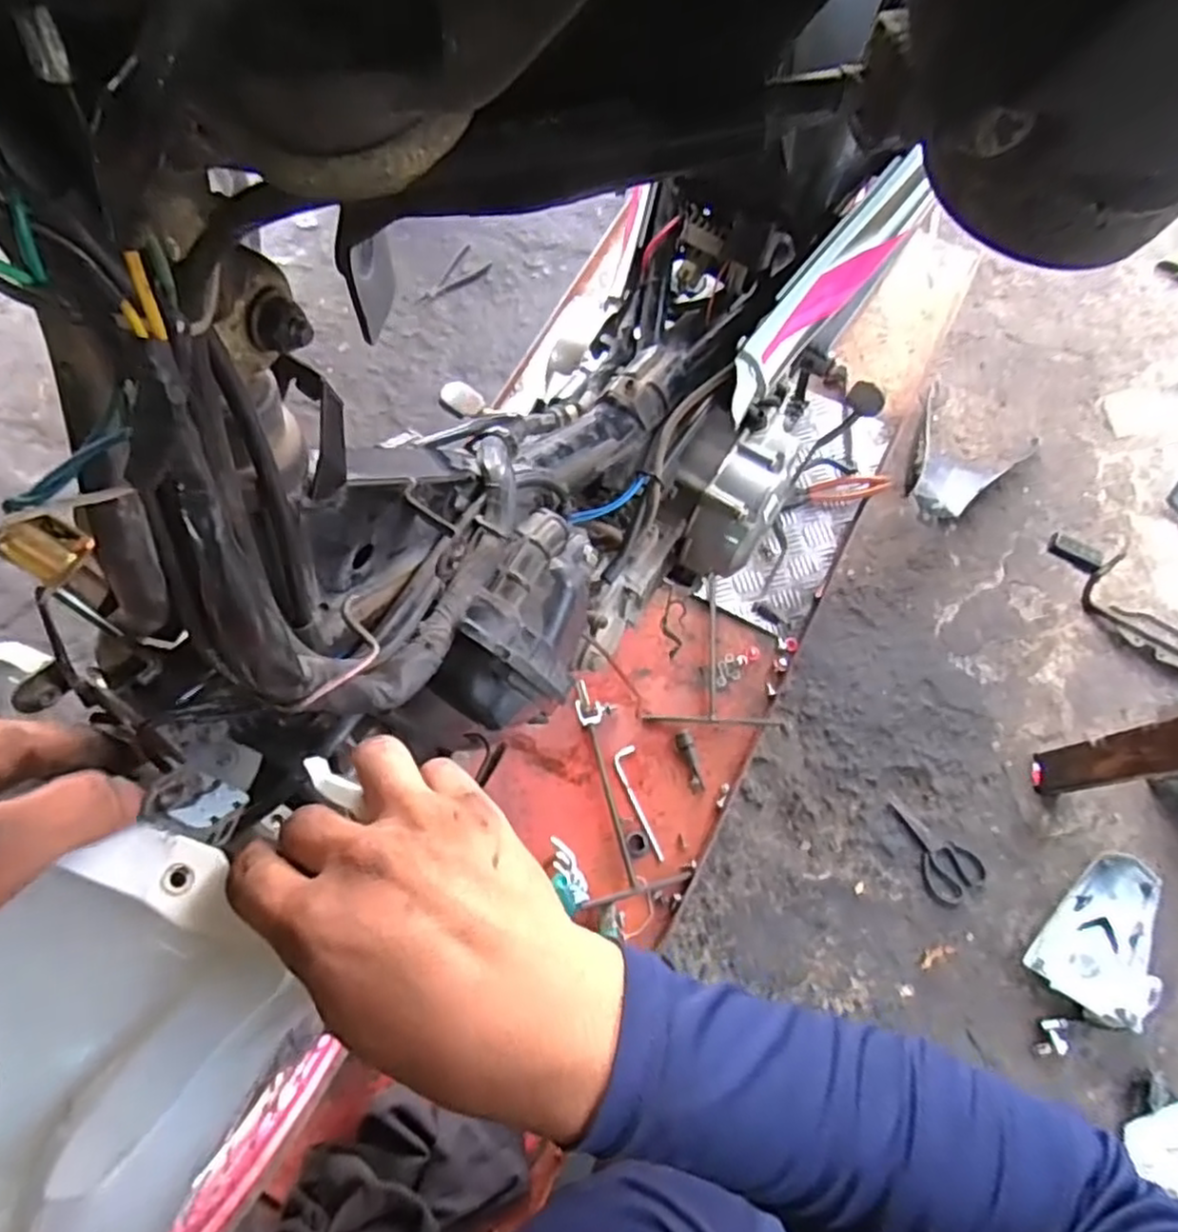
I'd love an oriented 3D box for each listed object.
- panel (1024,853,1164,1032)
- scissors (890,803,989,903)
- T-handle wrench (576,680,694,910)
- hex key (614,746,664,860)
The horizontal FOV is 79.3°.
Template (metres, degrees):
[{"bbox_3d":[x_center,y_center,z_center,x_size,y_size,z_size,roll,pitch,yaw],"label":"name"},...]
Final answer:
[{"bbox_3d":[0.921,0.557,1.243,0.169,0.065,0.276,43,77,14],"label":"panel"},{"bbox_3d":[0.638,0.429,1.327,0.106,0.015,0.195,-34,74,-10],"label":"scissors"},{"bbox_3d":[0.030,0.228,0.965,0.144,0.018,0.289,-12,71,-3],"label":"T-handle wrench"},{"bbox_3d":[0.071,0.255,0.966,0.031,0.006,0.154,-18,72,-5],"label":"hex key"}]

